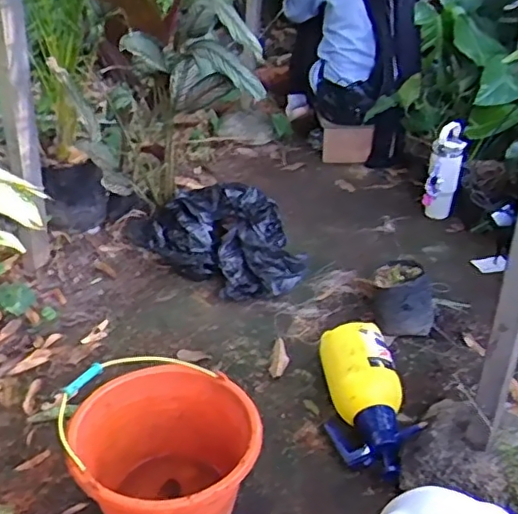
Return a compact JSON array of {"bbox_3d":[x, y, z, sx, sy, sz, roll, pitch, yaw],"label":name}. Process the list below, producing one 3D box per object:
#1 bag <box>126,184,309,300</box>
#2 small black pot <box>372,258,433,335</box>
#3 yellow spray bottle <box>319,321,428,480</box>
[{"bbox_3d":[-0.089,-0.062,1.642,0.452,0.164,0.308,20,36,27],"label":"bag"},{"bbox_3d":[0.338,0.090,1.402,0.143,0.129,0.144,6,32,6],"label":"small black pot"},{"bbox_3d":[0.200,0.257,1.124,0.143,0.131,0.287,1,31,-2],"label":"yellow spray bottle"}]

